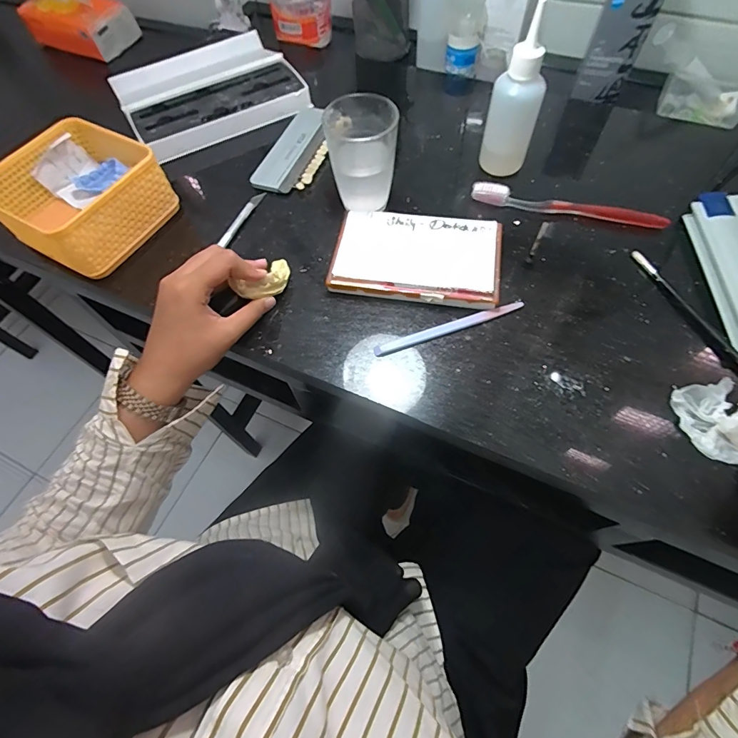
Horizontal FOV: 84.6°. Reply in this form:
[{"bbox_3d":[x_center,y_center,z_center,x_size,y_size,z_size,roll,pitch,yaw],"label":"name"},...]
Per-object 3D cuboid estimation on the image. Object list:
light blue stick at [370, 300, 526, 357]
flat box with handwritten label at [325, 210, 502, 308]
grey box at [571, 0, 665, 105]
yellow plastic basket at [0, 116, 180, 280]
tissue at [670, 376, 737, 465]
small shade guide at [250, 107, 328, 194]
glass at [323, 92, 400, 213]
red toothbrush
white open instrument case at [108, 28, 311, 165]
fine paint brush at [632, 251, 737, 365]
[{"bbox_3d":[0.071,-0.037,0.358,0.138,0.005,0.010,-19,61,-6],"label":"light blue stick"},{"bbox_3d":[0.045,-0.105,0.387,0.153,0.024,0.092,7,62,9],"label":"flat box with handwritten label"},{"bbox_3d":[0.287,-0.382,0.471,0.056,0.141,0.047,16,63,13],"label":"grey box"},{"bbox_3d":[-0.291,-0.176,0.422,0.133,0.075,0.138,28,67,19],"label":"yellow plastic basket"},{"bbox_3d":[0.269,0.046,0.301,0.053,0.018,0.079,-11,60,-1],"label":"tissue"},{"bbox_3d":[-0.083,-0.257,0.480,0.066,0.015,0.141,15,63,13],"label":"small shade guide"},{"bbox_3d":[-0.007,-0.208,0.395,0.063,0.081,0.060,-6,60,1],"label":"glass"},{"bbox_3d":[0.202,-0.167,0.415,0.190,0.012,0.018,13,63,12],"label":"red toothbrush"},{"bbox_3d":[-0.213,-0.371,0.535,0.212,0.027,0.201,-28,62,-10],"label":"white open instrument case"},{"bbox_3d":[0.289,-0.035,0.344,0.012,0.005,0.185,-20,61,-7],"label":"fine paint brush"}]

